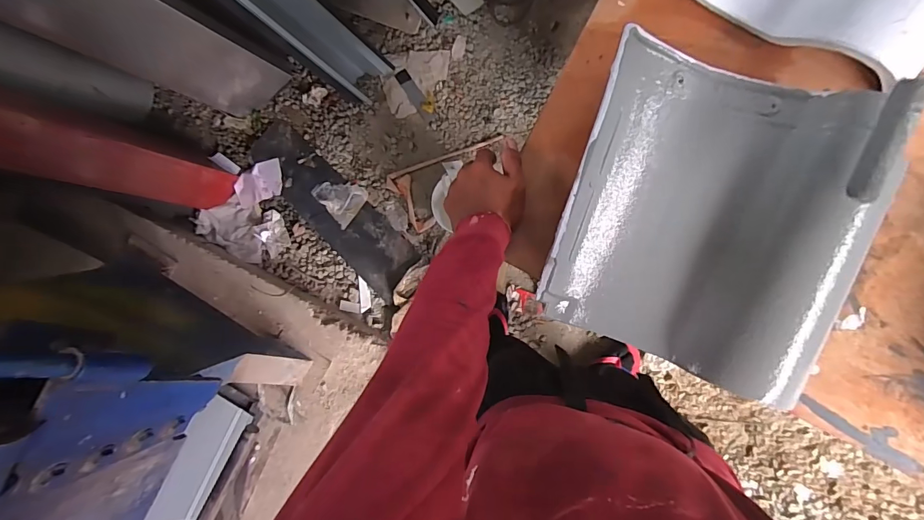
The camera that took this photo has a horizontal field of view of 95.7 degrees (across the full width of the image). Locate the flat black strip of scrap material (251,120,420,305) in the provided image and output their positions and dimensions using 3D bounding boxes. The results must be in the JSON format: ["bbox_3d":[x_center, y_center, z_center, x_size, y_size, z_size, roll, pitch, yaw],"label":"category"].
[{"bbox_3d":[-0.451,-0.181,1.436,0.697,0.022,0.201,43,102,7],"label":"flat black strip of scrap material"}]

